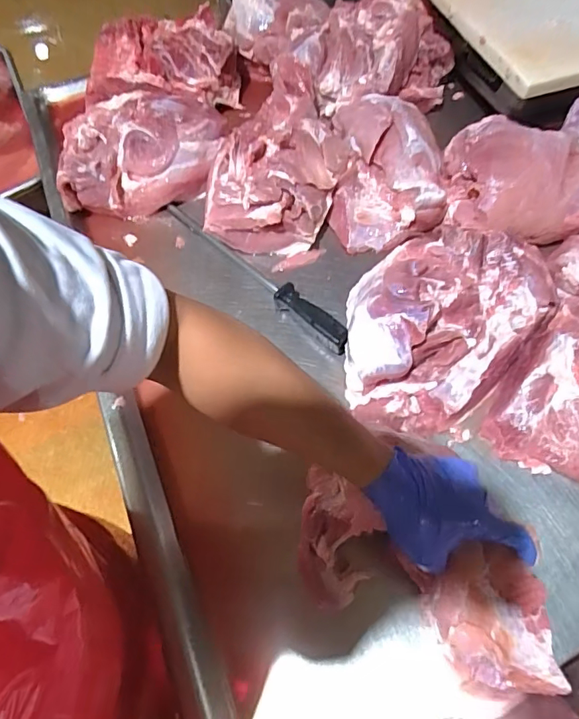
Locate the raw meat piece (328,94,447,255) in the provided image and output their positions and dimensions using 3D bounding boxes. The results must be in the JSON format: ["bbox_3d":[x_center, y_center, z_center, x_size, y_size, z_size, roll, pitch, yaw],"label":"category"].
[{"bbox_3d":[0.148,-0.288,0.724,0.161,0.098,0.224,3,61,5],"label":"raw meat piece"}]

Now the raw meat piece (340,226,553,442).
[{"bbox_3d":[0.183,-0.058,0.600,0.216,0.081,0.295,39,70,22],"label":"raw meat piece"}]

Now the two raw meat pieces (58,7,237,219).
[{"bbox_3d":[-0.230,-0.419,0.820,0.250,0.120,0.367,1,61,4],"label":"two raw meat pieces"}]

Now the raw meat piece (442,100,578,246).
[{"bbox_3d":[0.449,-0.295,0.684,0.434,0.097,0.206,-7,61,-1],"label":"raw meat piece"}]

